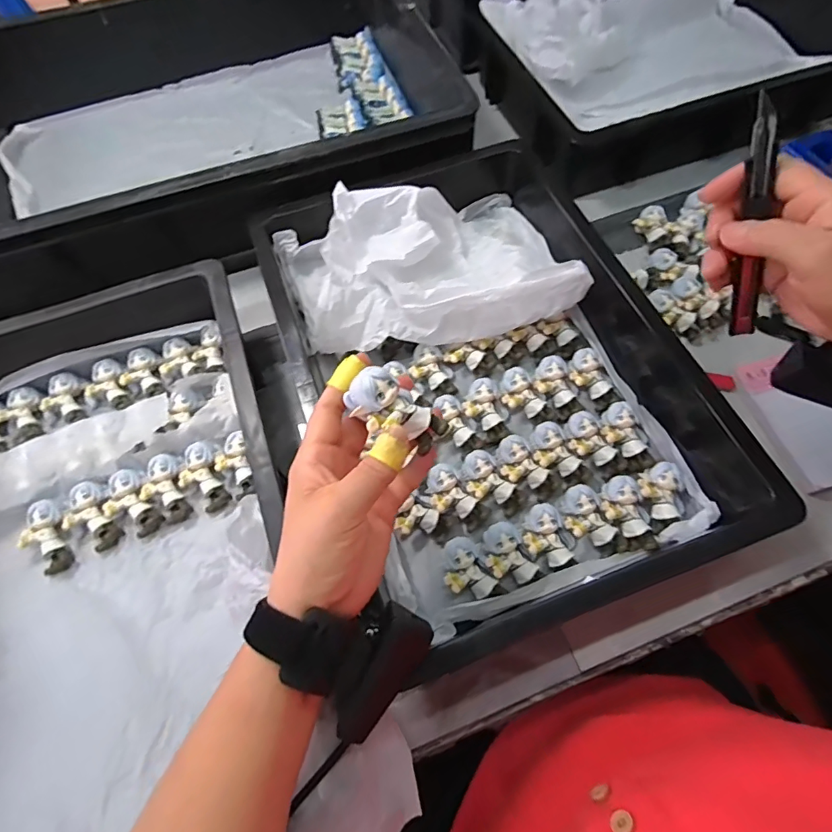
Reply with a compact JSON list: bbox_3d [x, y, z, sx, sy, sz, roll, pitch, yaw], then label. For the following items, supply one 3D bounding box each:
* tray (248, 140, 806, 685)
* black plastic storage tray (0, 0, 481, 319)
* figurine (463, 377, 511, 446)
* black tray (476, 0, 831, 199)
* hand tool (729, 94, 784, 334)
[{"bbox_3d":[0.057,-0.067,0.440,0.334,0.091,0.454,-19,66,-7],"label":"tray"},{"bbox_3d":[-0.280,-0.362,0.581,0.609,0.143,0.437,-21,66,-7],"label":"black plastic storage tray"},{"bbox_3d":[0.070,-0.004,0.446,0.039,0.021,0.060,-27,67,-10],"label":"figurine"},{"bbox_3d":[0.317,-0.468,0.606,0.380,0.113,0.345,-18,66,-6],"label":"black tray"},{"bbox_3d":[0.211,-0.117,0.289,0.018,0.142,0.015,-21,32,-6],"label":"hand tool"}]

